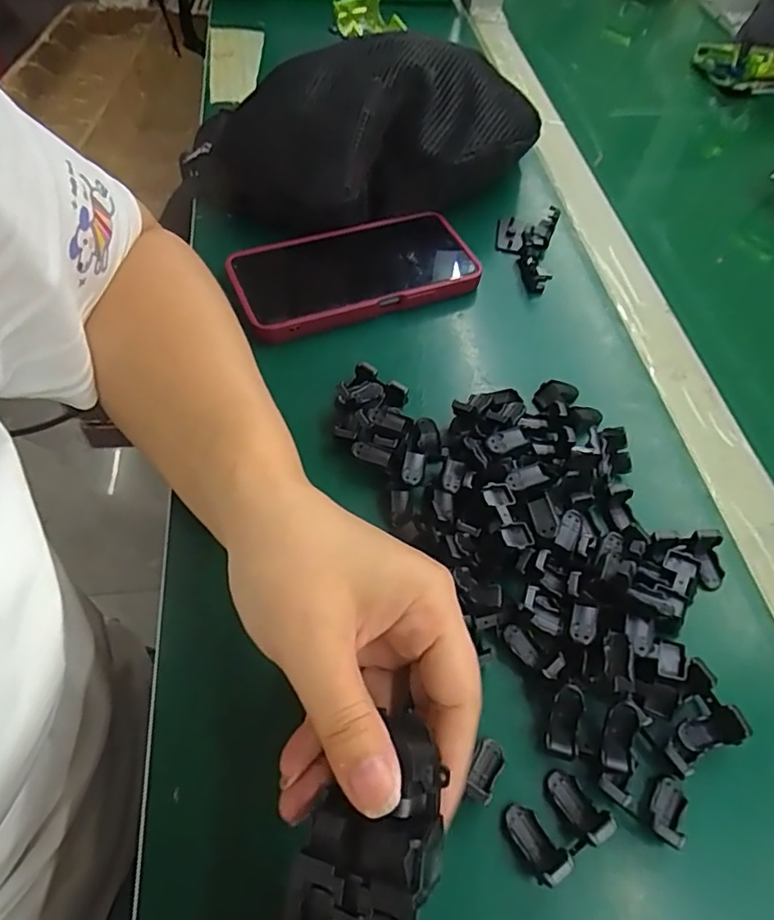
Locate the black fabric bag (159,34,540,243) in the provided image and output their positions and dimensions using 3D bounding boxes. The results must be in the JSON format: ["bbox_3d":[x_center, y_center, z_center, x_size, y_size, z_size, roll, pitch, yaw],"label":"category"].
[{"bbox_3d":[-0.029,-0.244,0.429,0.275,0.086,0.144,2,56,-3],"label":"black fabric bag"}]

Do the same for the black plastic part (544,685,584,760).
[{"bbox_3d":[0.076,0.111,0.243,0.012,0.008,0.030,11,91,3],"label":"black plastic part"}]

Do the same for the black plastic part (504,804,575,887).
[{"bbox_3d":[0.058,0.150,0.225,0.014,0.006,0.028,-34,65,-23],"label":"black plastic part"}]

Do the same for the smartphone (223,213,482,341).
[{"bbox_3d":[-0.021,-0.133,0.402,0.163,0.021,0.083,-18,59,-15],"label":"smartphone"}]

